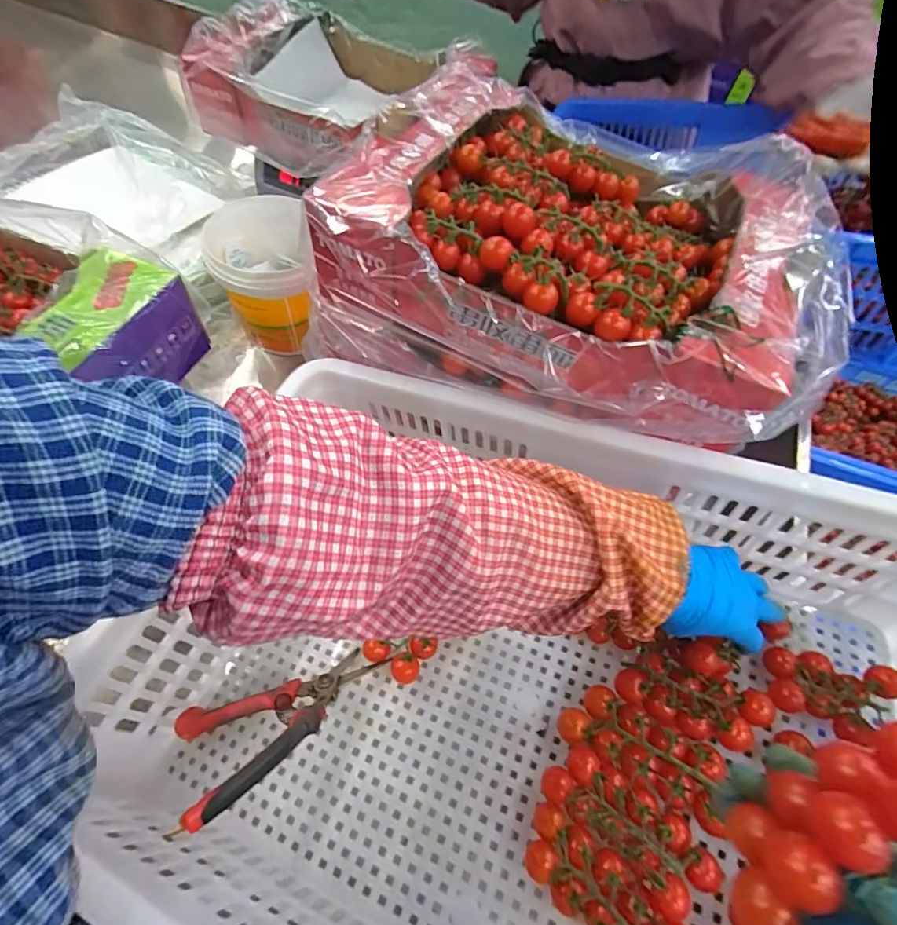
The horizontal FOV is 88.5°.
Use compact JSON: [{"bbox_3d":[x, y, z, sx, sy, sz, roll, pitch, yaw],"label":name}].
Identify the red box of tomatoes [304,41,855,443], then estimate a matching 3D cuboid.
[{"bbox_3d":[0.124,-0.205,0.446,0.415,0.143,0.334,27,65,12],"label":"red box of tomatoes"}]

